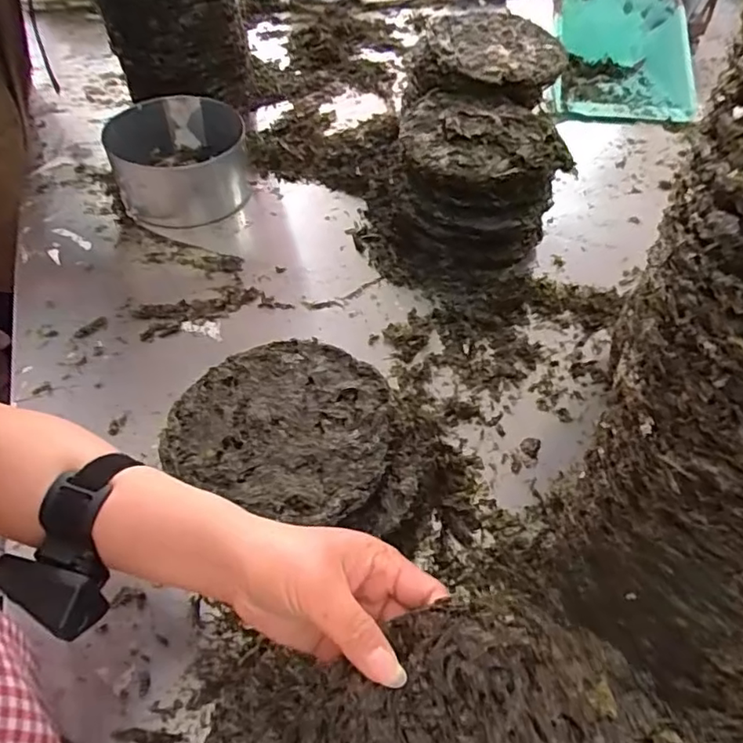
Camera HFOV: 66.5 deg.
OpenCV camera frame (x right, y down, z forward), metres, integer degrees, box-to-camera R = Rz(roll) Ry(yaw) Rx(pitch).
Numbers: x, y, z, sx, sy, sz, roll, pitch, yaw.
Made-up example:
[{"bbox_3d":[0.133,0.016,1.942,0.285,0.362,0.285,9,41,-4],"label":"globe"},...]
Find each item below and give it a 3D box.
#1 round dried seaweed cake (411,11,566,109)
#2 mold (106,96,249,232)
[{"bbox_3d":[0.163,-0.447,0.800,0.208,0.042,0.196,1,52,-2],"label":"round dried seaweed cake"},{"bbox_3d":[-0.271,-0.303,0.809,0.178,0.086,0.188,-15,54,-14],"label":"mold"}]

